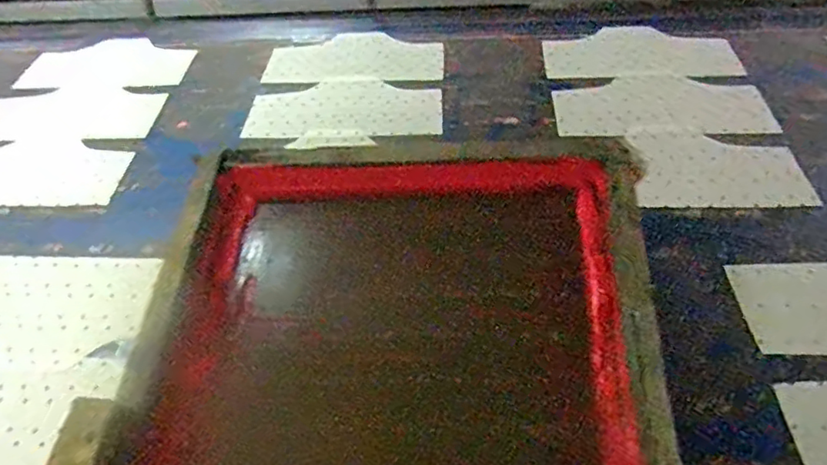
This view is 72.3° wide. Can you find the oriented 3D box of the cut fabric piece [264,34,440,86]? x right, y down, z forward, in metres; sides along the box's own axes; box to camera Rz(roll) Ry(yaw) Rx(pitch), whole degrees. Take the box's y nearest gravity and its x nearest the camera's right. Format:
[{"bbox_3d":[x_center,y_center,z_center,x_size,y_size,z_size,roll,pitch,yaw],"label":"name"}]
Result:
[{"bbox_3d":[-0.107,-0.327,1.050,0.316,0.011,0.164,1,48,5],"label":"cut fabric piece"}]

